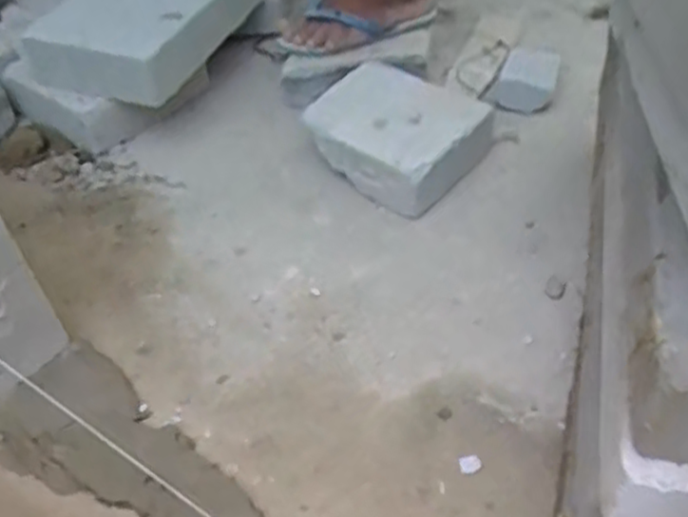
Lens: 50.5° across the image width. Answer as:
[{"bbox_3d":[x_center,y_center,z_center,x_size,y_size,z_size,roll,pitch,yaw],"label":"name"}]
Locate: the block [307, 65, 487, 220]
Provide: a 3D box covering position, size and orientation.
[{"bbox_3d":[0.058,-0.166,0.930,0.204,0.099,0.176,28,55,26],"label":"block"}]

